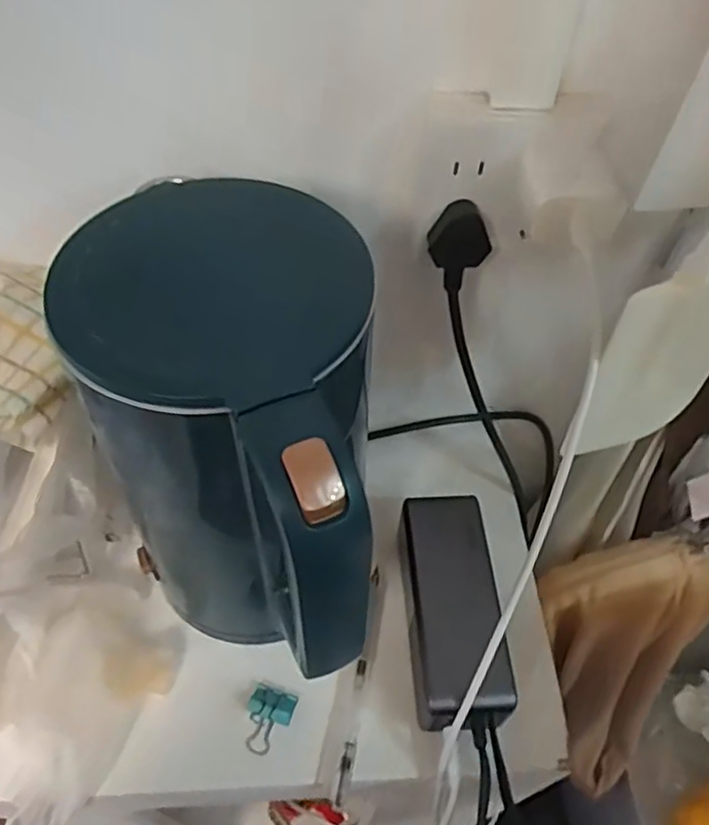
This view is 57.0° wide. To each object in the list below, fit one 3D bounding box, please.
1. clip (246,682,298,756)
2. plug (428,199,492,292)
[{"bbox_3d":[-0.052,0.183,0.393,0.027,0.018,0.037,17,55,9],"label":"clip"},{"bbox_3d":[0.057,-0.091,0.364,0.032,0.051,0.017,4,54,0],"label":"plug"}]

